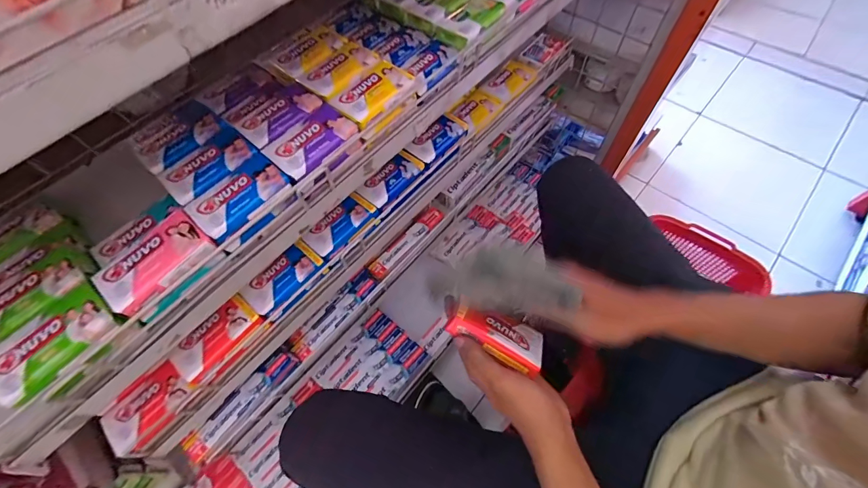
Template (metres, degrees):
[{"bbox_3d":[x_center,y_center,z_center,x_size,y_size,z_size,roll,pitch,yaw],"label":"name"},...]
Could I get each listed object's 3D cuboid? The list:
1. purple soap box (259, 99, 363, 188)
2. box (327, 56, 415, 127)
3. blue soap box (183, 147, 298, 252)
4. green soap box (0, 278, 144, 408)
[{"bbox_3d":[-0.118,-0.096,0.364,0.057,0.034,0.081,34,69,19],"label":"purple soap box"},{"bbox_3d":[-0.064,-0.156,0.386,0.051,0.024,0.081,37,70,20],"label":"box"},{"bbox_3d":[-0.174,-0.040,0.338,0.053,0.032,0.081,39,71,21],"label":"blue soap box"},{"bbox_3d":[-0.281,0.075,0.281,0.055,0.030,0.082,36,70,20],"label":"green soap box"}]

